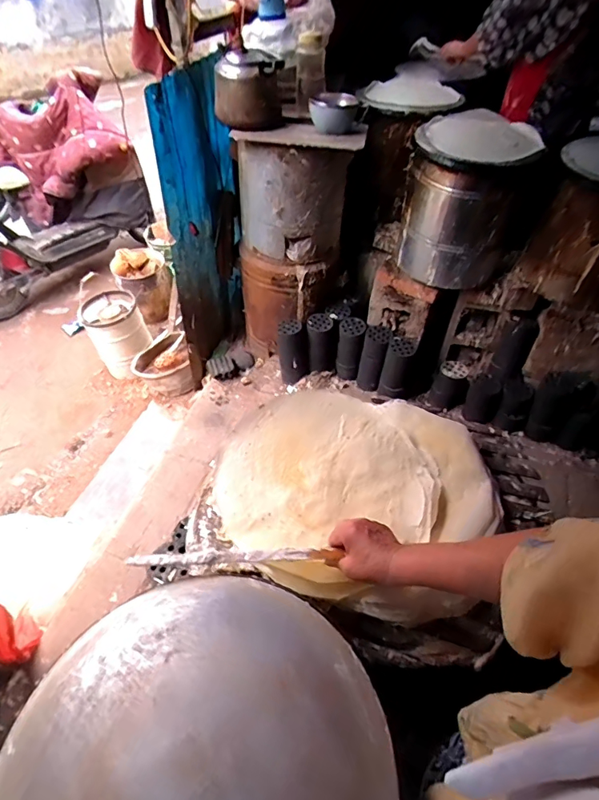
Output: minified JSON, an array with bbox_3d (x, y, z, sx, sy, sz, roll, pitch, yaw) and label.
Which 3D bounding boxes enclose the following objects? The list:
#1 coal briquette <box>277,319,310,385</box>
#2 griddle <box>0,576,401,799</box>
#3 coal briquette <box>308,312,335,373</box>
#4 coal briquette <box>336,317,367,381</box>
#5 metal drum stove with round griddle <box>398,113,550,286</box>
[{"bbox_3d":[-0.024,-0.186,1.794,0.119,0.256,0.106,-4,48,-5],"label":"coal briquette"},{"bbox_3d":[-0.101,0.354,0.425,0.365,0.027,0.356,1,48,-1],"label":"griddle"},{"bbox_3d":[0.088,-0.225,1.792,0.115,0.207,0.090,3,48,1],"label":"coal briquette"},{"bbox_3d":[0.197,-0.196,1.796,0.098,0.239,0.081,11,48,8],"label":"coal briquette"},{"bbox_3d":[0.535,-0.623,1.472,0.375,0.429,0.361,15,49,12],"label":"metal drum stove with round griddle"}]

